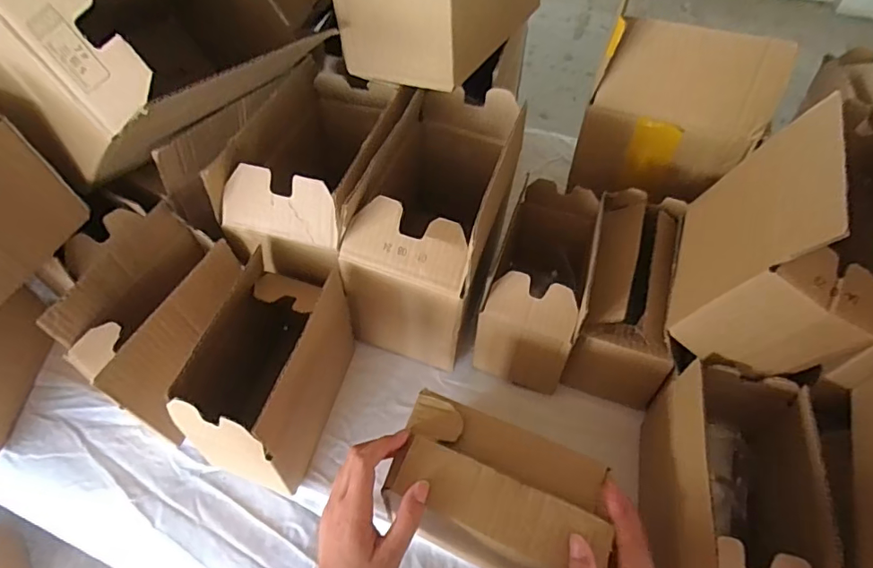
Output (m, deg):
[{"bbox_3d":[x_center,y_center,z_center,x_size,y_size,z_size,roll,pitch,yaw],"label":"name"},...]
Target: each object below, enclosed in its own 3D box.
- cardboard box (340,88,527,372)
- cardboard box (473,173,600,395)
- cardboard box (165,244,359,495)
[{"bbox_3d":[0.000,-0.072,0.573,0.141,0.199,0.253,14,54,9],"label":"cardboard box"},{"bbox_3d":[0.113,0.003,0.567,0.096,0.149,0.184,16,54,10],"label":"cardboard box"},{"bbox_3d":[-0.159,0.090,0.495,0.094,0.163,0.186,12,54,8],"label":"cardboard box"}]

